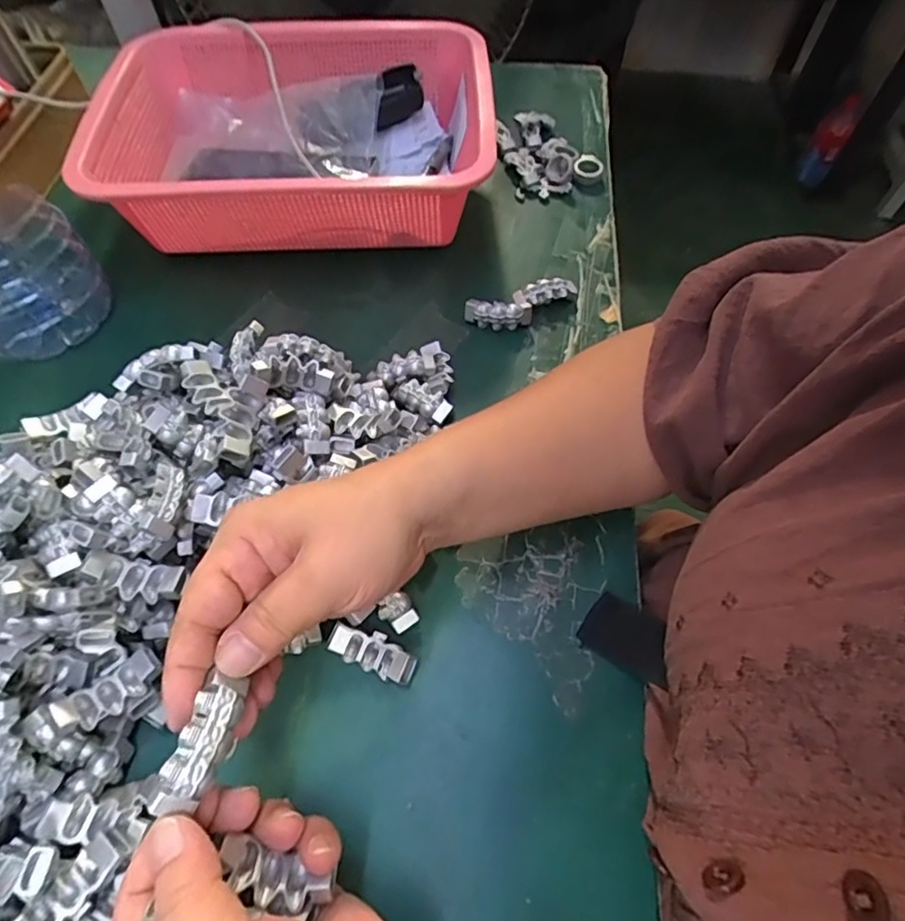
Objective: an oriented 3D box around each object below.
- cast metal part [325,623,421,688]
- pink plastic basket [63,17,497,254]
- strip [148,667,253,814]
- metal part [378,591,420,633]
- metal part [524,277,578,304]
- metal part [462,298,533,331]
[{"bbox_3d":[-0.042,0.103,0.306,0.048,0.011,0.019,21,62,12],"label":"cast metal part"},{"bbox_3d":[-0.120,-0.256,0.468,0.290,0.093,0.212,-1,60,0],"label":"pink plastic basket"},{"bbox_3d":[-0.087,0.100,0.202,0.016,0.012,0.043,14,59,9],"label":"strip"},{"bbox_3d":[-0.030,0.085,0.315,0.018,0.013,0.018,-27,63,-14],"label":"metal part"},{"bbox_3d":[0.074,-0.128,0.435,0.042,0.018,0.016,-17,61,-9],"label":"metal part"},{"bbox_3d":[0.033,-0.107,0.422,0.049,0.020,0.013,4,60,3],"label":"metal part"}]

